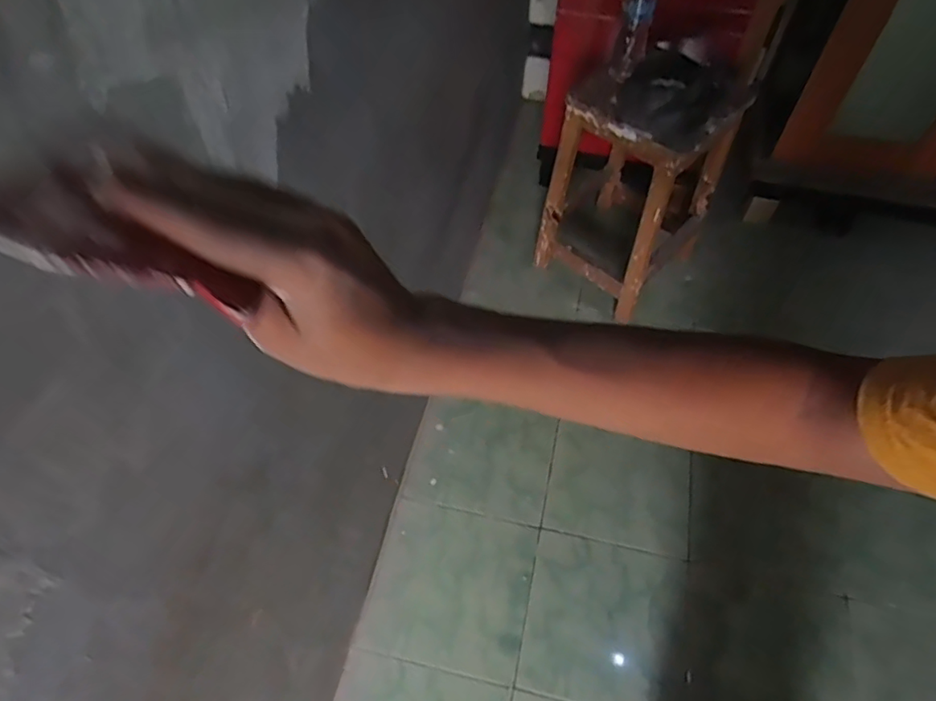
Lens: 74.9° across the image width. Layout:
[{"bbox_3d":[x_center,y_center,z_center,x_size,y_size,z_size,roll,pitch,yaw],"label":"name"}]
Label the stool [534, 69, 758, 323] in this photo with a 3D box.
[{"bbox_3d":[0.418,-0.400,1.461,0.305,0.496,0.385,38,62,24],"label":"stool"}]

